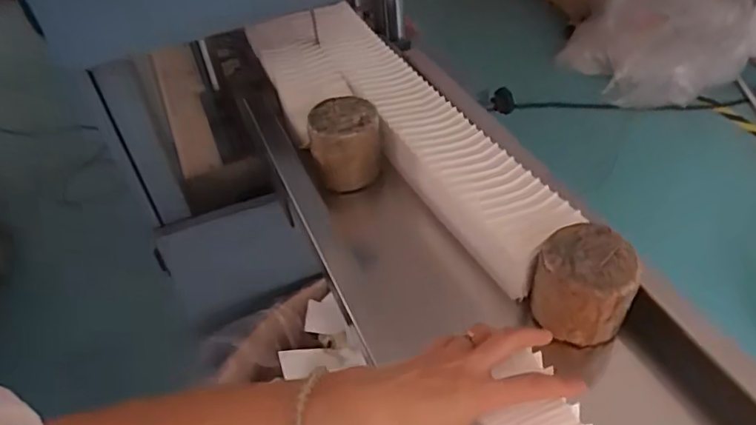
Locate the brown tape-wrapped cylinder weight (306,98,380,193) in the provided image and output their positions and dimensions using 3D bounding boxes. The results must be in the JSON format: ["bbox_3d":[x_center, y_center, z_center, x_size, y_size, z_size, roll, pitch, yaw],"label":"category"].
[{"bbox_3d":[-0.044,-0.085,0.759,0.086,0.110,0.088,-14,43,-8],"label":"brown tape-wrapped cylinder weight"}]

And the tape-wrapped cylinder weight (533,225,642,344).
[{"bbox_3d":[0.205,0.072,0.566,0.089,0.089,0.090,-3,43,3],"label":"tape-wrapped cylinder weight"}]

